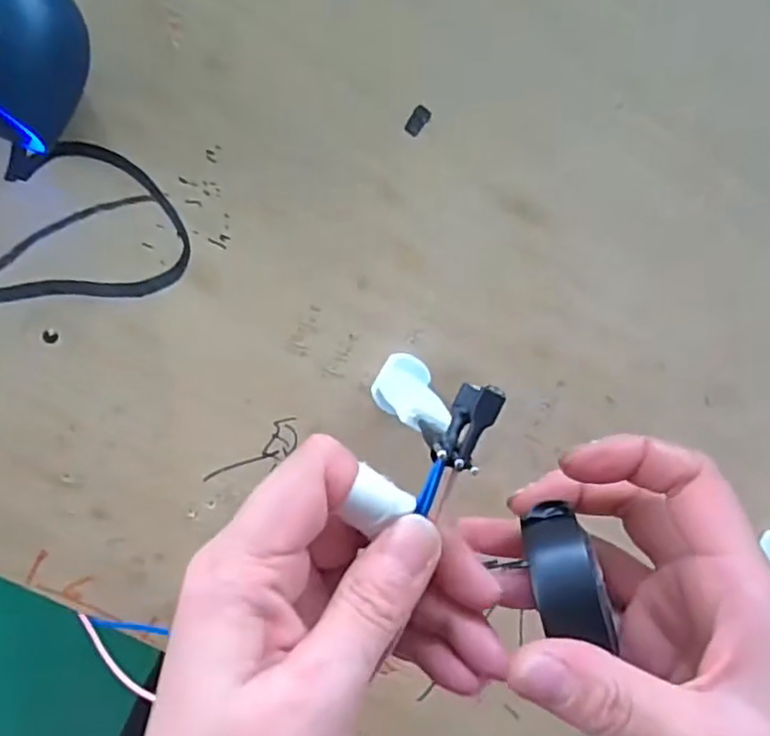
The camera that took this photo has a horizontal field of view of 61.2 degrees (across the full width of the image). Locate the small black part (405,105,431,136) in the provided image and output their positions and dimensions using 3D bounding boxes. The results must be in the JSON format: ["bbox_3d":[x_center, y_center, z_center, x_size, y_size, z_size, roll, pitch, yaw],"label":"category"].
[{"bbox_3d":[0.016,-0.116,0.307,0.008,0.004,0.014,37,91,-10],"label":"small black part"}]

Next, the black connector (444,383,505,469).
[{"bbox_3d":[0.025,0.016,0.194,0.011,0.009,0.025,27,92,-10],"label":"black connector"}]

